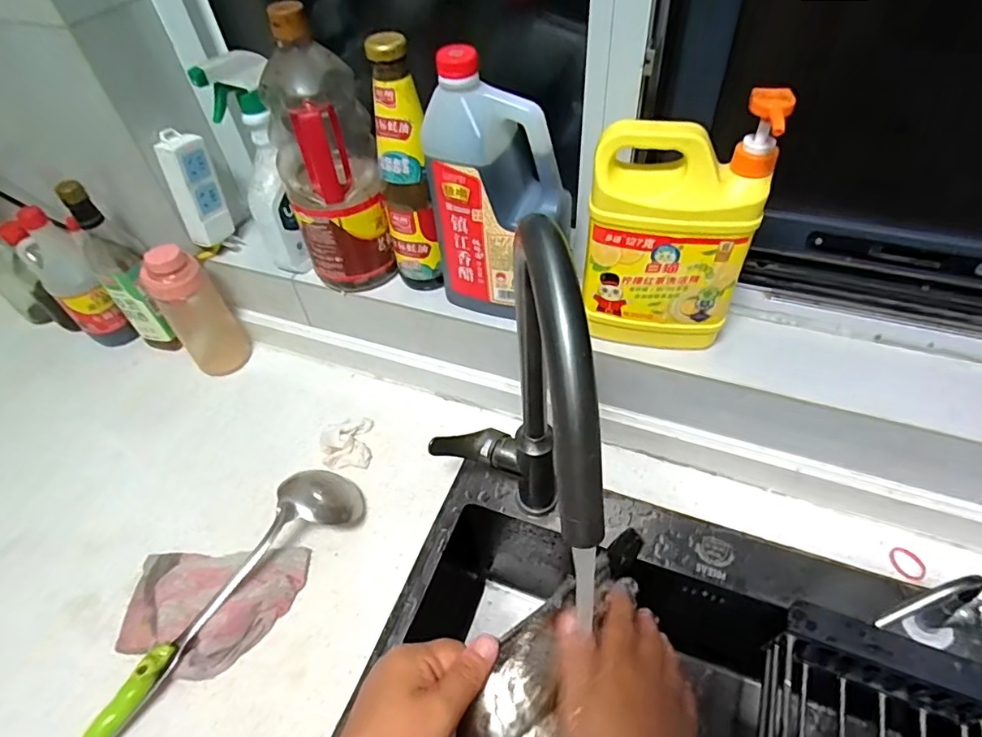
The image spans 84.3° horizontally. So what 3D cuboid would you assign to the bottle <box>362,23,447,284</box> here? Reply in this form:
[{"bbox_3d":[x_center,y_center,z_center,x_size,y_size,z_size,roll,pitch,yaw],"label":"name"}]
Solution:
[{"bbox_3d":[-0.093,-0.195,0.570,0.068,0.255,0.058,-10,47,0],"label":"bottle"}]

